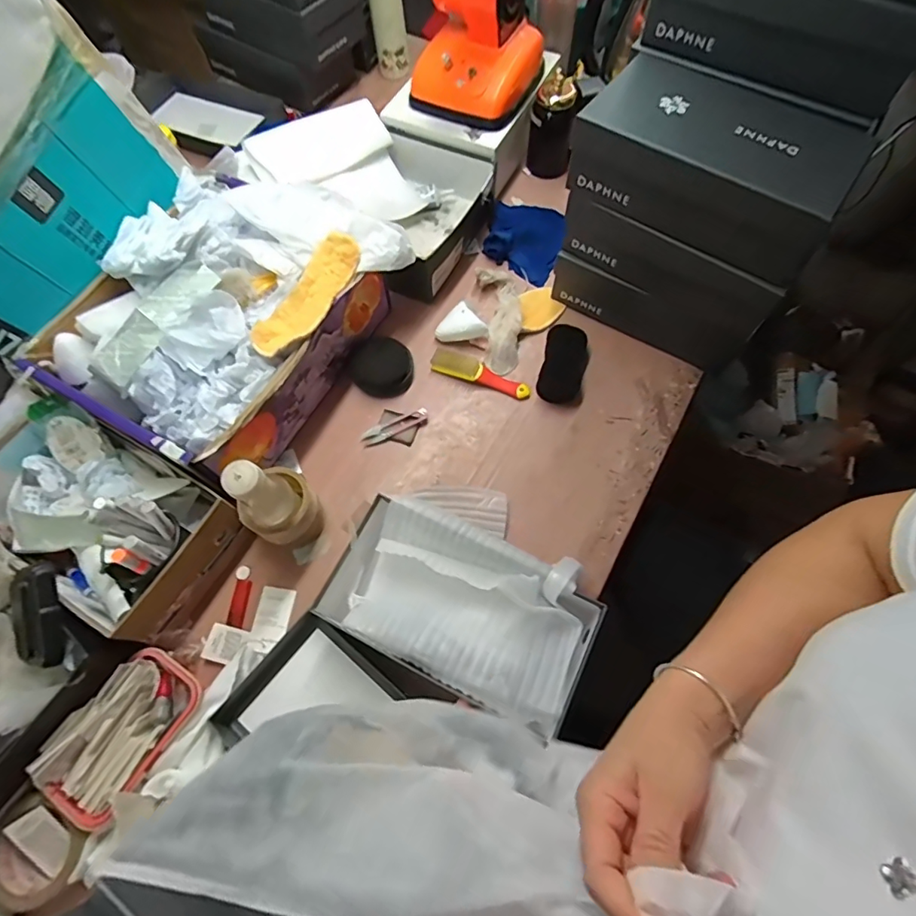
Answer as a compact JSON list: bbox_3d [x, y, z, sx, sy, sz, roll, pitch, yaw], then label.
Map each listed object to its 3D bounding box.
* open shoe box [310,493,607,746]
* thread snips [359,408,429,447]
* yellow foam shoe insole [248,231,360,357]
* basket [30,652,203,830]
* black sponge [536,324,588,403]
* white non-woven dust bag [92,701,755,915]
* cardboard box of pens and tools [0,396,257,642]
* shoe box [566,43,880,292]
[{"bbox_3d":[0.007,0.174,0.603,0.291,0.091,0.176,25,69,11],"label":"open shoe box"},{"bbox_3d":[-0.092,-0.045,0.746,0.102,0.015,0.027,-22,68,-8],"label":"thread snips"},{"bbox_3d":[-0.195,-0.213,0.665,0.063,0.030,0.197,26,69,12],"label":"yellow foam shoe insole"},{"bbox_3d":[-0.367,0.304,0.556,0.096,0.066,0.162,34,71,14],"label":"basket"},{"bbox_3d":[0.163,-0.146,0.774,0.065,0.027,0.119,12,67,6],"label":"black sponge"},{"bbox_3d":[-0.020,0.210,0.302,0.283,0.128,0.103,12,67,6],"label":"white non-woven dust bag"},{"bbox_3d":[-0.449,0.067,0.625,0.314,0.139,0.181,28,70,12],"label":"cardboard box of pens and tools"},{"bbox_3d":[0.311,-0.363,0.613,0.303,0.095,0.182,30,70,13],"label":"shoe box"}]

